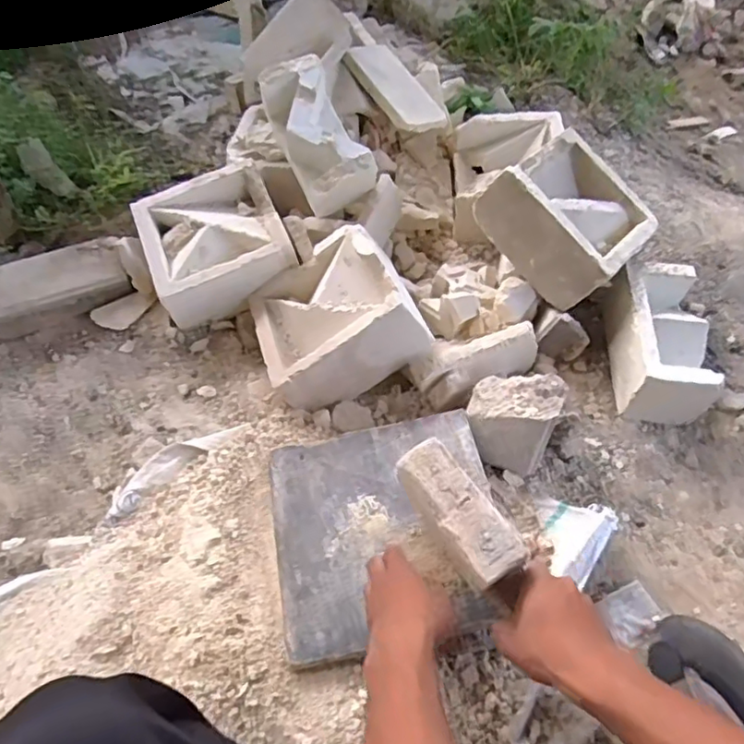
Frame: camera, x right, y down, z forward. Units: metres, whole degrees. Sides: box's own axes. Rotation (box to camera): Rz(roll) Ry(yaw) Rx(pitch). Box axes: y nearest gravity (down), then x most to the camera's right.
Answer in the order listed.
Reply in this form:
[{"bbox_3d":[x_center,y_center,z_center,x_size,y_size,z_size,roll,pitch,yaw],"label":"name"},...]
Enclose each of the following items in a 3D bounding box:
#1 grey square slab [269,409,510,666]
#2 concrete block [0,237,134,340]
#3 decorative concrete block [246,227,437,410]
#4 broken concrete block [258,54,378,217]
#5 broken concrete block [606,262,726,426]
[{"bbox_3d":[0.016,0.166,0.674,0.241,0.029,0.243,-9,57,-6],"label":"grey square slab"},{"bbox_3d":[-0.477,-0.127,0.935,0.213,0.062,0.109,-20,59,-13],"label":"concrete block"},{"bbox_3d":[-0.048,-0.071,0.849,0.202,0.097,0.207,-33,47,12],"label":"decorative concrete block"},{"bbox_3d":[-0.077,-0.355,0.927,0.102,0.109,0.220,-27,88,-17],"label":"broken concrete block"},{"bbox_3d":[0.390,-0.045,0.833,0.101,0.090,0.201,3,57,2],"label":"broken concrete block"}]

